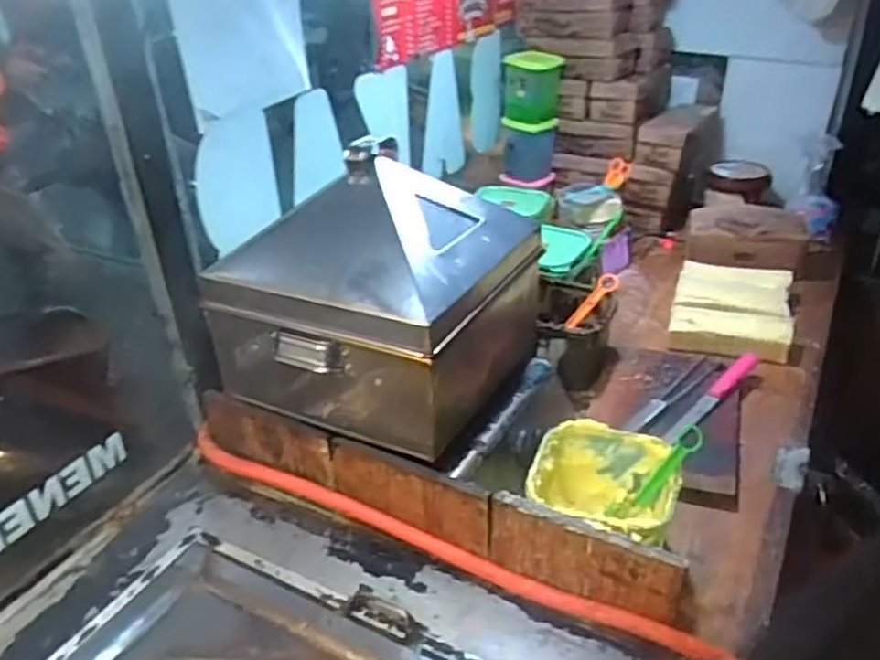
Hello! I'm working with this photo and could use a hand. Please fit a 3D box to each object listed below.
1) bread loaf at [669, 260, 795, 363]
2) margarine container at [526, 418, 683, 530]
[{"bbox_3d":[0.483,-0.039,1.211,0.182,0.048,0.276,10,31,19],"label":"bread loaf"},{"bbox_3d":[0.170,0.193,0.776,0.148,0.110,0.161,5,31,14],"label":"margarine container"}]

